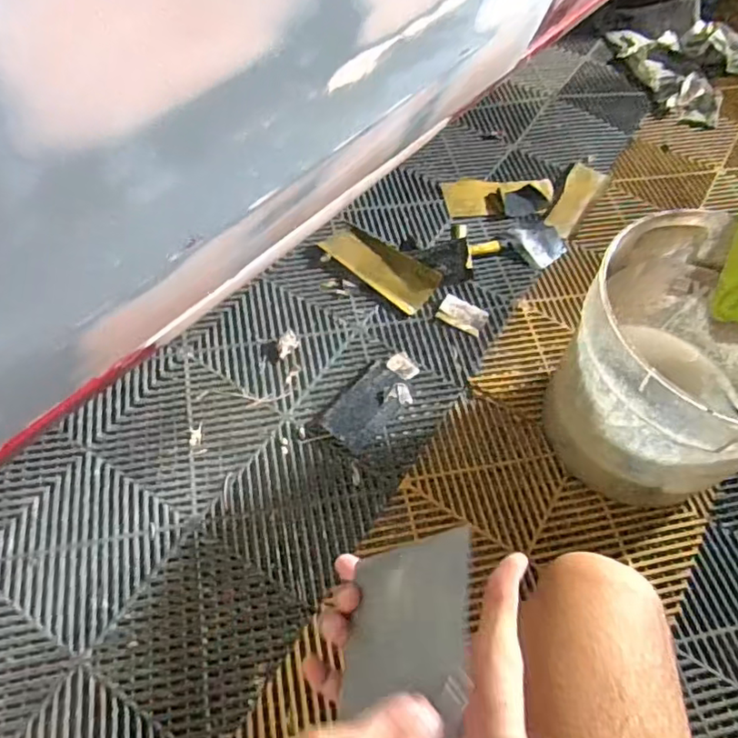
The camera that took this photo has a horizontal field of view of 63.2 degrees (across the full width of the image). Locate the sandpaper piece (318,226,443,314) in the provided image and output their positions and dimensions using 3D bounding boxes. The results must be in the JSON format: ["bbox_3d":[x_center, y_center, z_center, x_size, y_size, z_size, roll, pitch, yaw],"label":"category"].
[{"bbox_3d":[0.020,-0.183,1.043,0.208,0.012,0.082,39,82,17],"label":"sandpaper piece"}]

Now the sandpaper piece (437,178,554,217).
[{"bbox_3d":[0.249,-0.330,1.150,0.209,0.023,0.096,1,58,-4],"label":"sandpaper piece"}]

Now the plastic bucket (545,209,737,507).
[{"bbox_3d":[0.406,0.006,0.790,0.291,0.309,0.288,2,58,-3],"label":"plastic bucket"}]

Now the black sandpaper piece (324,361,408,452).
[{"bbox_3d":[-0.003,0.054,0.912,0.070,0.029,0.139,34,62,16],"label":"black sandpaper piece"}]

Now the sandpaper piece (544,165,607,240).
[{"bbox_3d":[0.396,-0.325,1.154,0.061,0.020,0.191,26,60,12],"label":"sandpaper piece"}]

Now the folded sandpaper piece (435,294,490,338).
[{"bbox_3d":[0.158,-0.090,1.011,0.080,0.010,0.054,28,60,13],"label":"folded sandpaper piece"}]

